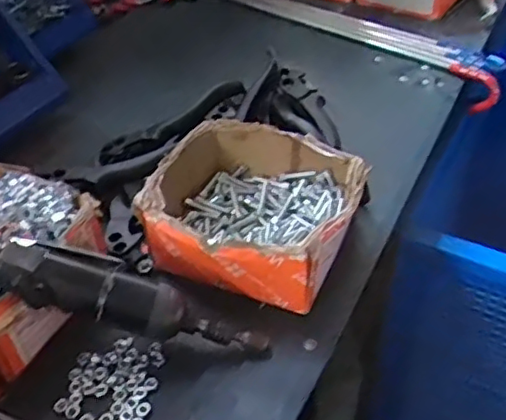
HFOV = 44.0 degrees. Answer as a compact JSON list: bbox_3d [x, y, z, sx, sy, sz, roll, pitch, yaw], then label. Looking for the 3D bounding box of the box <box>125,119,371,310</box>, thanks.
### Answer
[{"bbox_3d":[0.002,-0.001,0.547,0.170,0.068,0.151,16,45,19],"label":"box"}]

